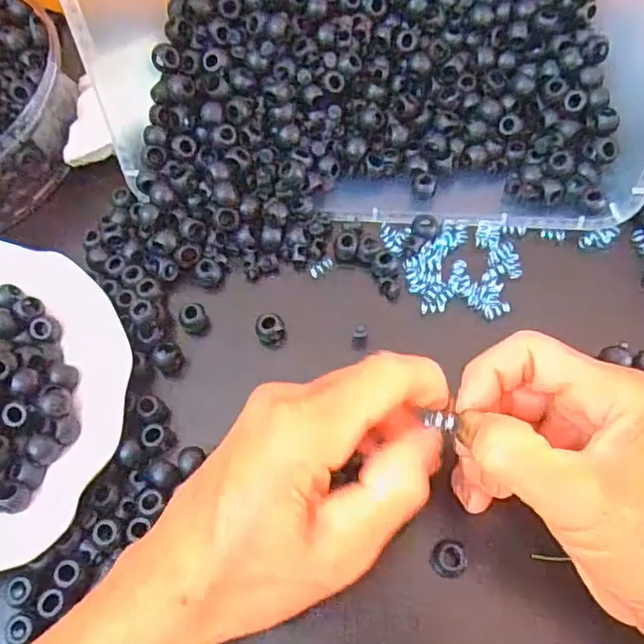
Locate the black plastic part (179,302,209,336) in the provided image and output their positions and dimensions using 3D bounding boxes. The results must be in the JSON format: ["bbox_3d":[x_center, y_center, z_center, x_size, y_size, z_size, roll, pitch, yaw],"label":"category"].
[{"bbox_3d":[-0.072,-0.002,0.330,0.014,0.016,0.014,-2,64,3],"label":"black plastic part"}]

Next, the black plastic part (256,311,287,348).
[{"bbox_3d":[-0.028,0.004,0.325,0.015,0.019,0.012,-17,64,-5],"label":"black plastic part"}]

